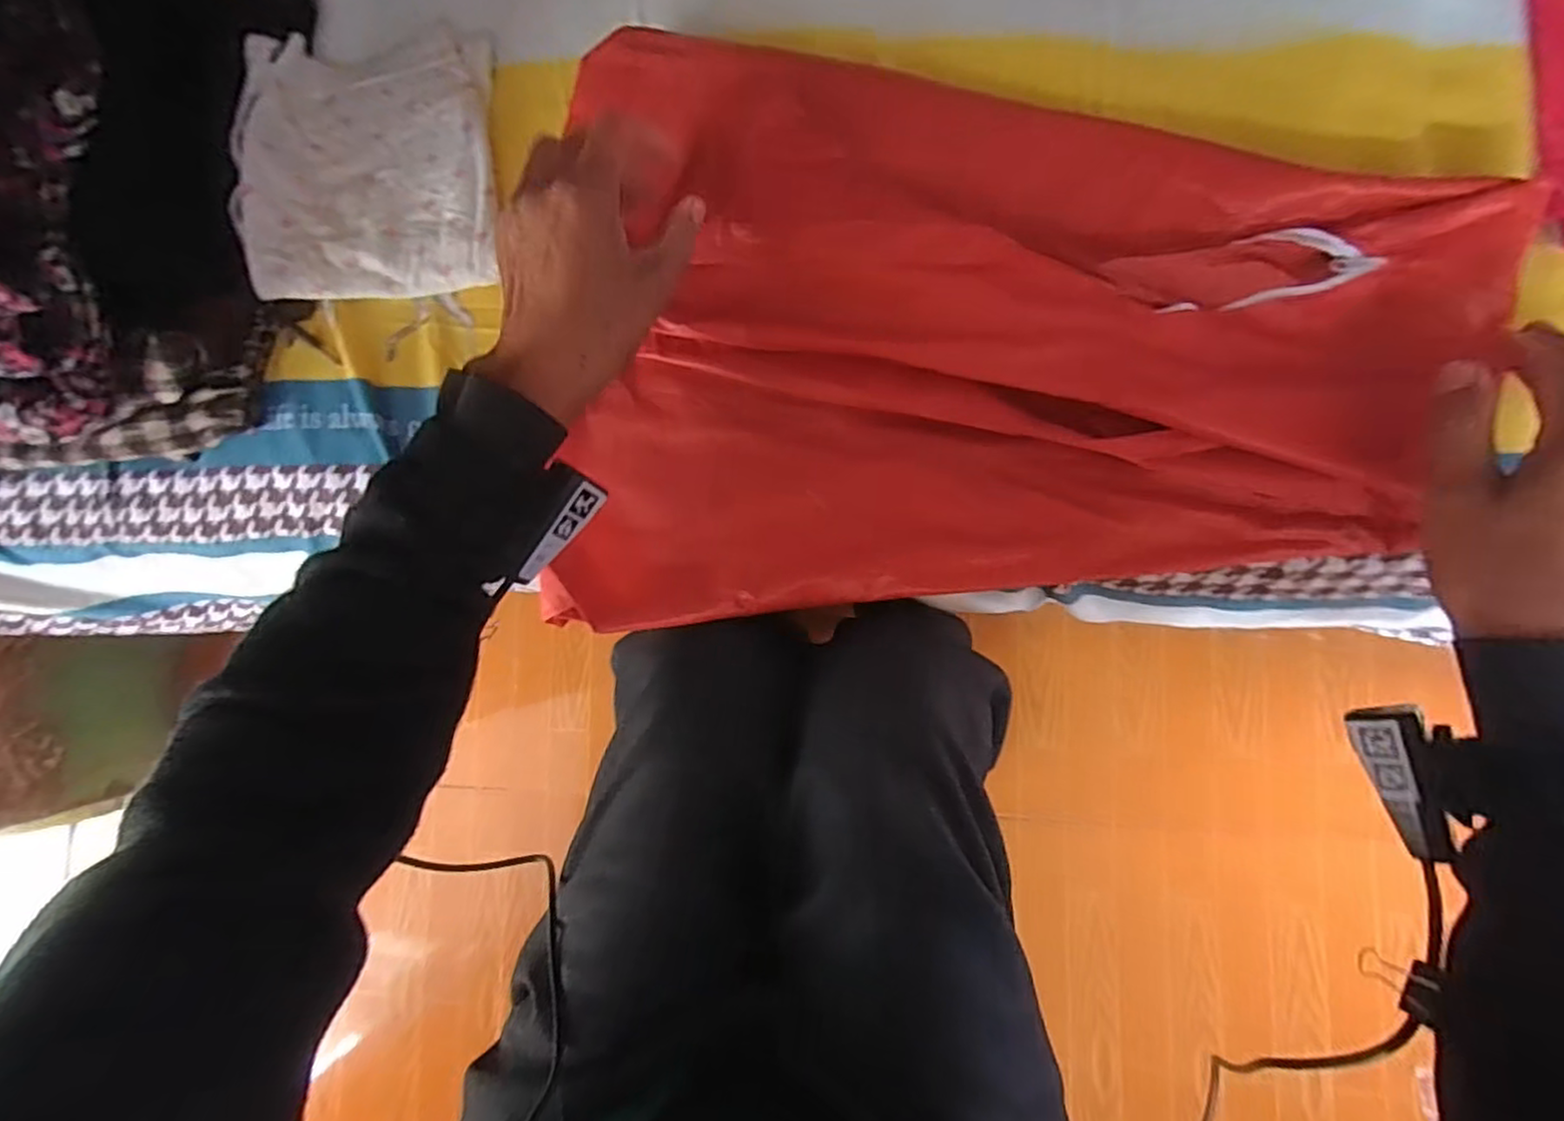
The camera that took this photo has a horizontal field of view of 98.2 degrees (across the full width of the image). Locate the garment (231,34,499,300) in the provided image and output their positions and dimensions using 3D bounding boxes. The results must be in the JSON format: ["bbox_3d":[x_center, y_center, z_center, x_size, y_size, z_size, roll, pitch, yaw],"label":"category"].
[{"bbox_3d":[-0.269,-0.264,0.440,0.154,0.043,0.178,-5,85,6],"label":"garment"}]

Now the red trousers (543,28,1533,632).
[{"bbox_3d":[0.106,-0.144,0.399,0.522,0.078,0.331,-4,86,7],"label":"red trousers"}]

